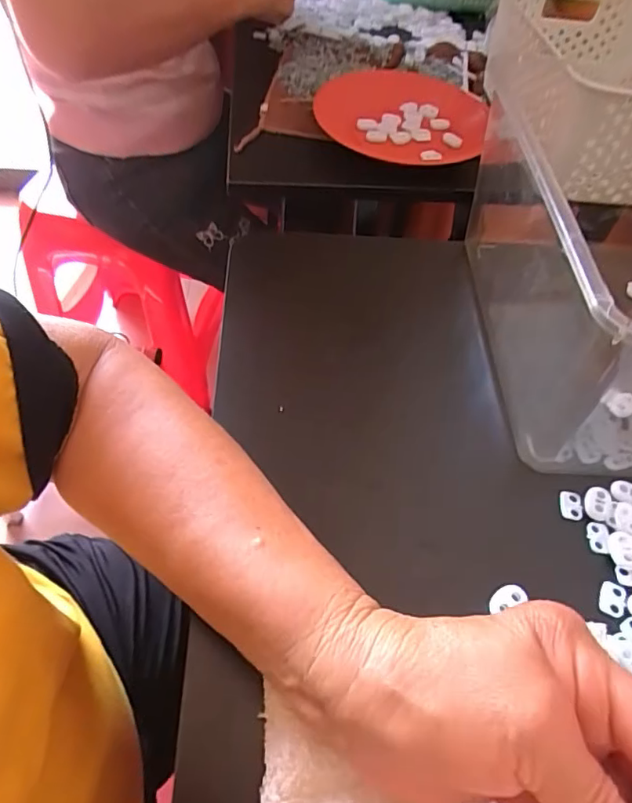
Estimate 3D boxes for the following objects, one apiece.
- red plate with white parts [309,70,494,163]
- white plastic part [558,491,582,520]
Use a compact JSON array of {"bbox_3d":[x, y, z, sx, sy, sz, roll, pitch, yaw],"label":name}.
[{"bbox_3d":[0.096,-0.324,0.594,0.187,0.023,0.173,3,52,-3],"label":"red plate with white parts"},{"bbox_3d":[0.157,0.064,0.328,0.012,0.004,0.017,13,52,5],"label":"white plastic part"}]

